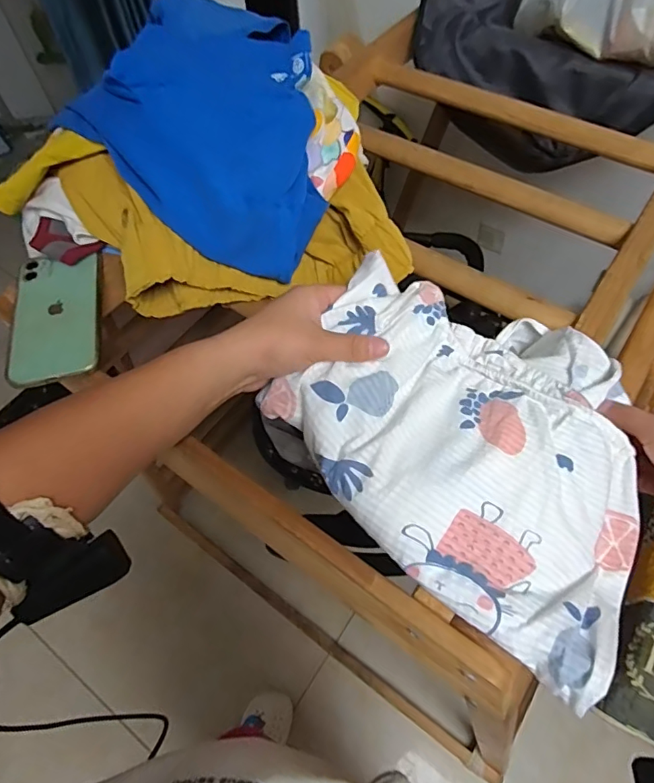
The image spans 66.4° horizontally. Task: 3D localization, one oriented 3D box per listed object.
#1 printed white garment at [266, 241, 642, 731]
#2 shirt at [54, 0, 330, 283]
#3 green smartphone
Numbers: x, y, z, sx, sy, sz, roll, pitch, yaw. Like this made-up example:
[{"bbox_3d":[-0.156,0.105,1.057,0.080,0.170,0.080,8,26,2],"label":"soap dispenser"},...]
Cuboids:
[{"bbox_3d":[0.117,0.020,0.365,0.270,0.078,0.243,33,66,21],"label":"printed white garment"},{"bbox_3d":[-0.110,-0.255,0.474,0.215,0.103,0.304,-36,64,-17],"label":"shirt"},{"bbox_3d":[-0.241,-0.068,0.445,0.075,0.013,0.137,-13,59,-4],"label":"green smartphone"}]

